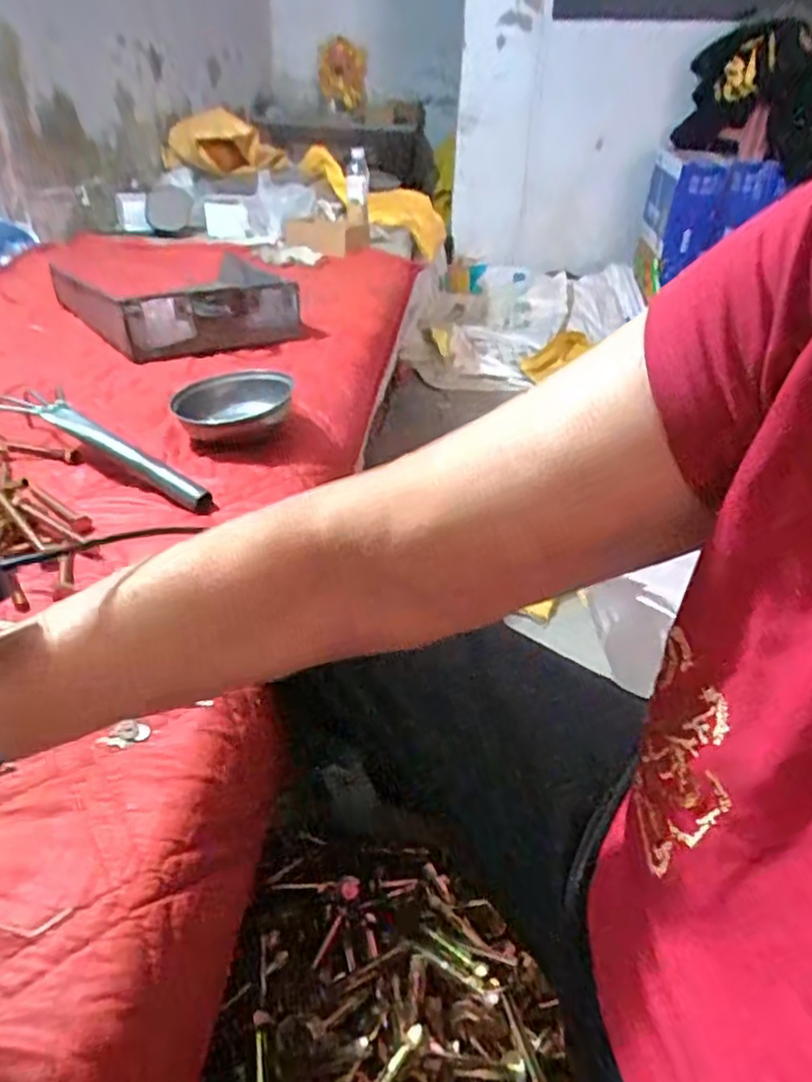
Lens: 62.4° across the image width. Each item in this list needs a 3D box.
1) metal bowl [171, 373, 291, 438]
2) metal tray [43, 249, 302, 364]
[{"bbox_3d":[-0.195,-0.149,0.767,0.129,0.046,0.129,2,33,-1],"label":"metal bowl"},{"bbox_3d":[-0.351,-0.383,1.072,0.261,0.088,0.309,29,41,34],"label":"metal tray"}]

